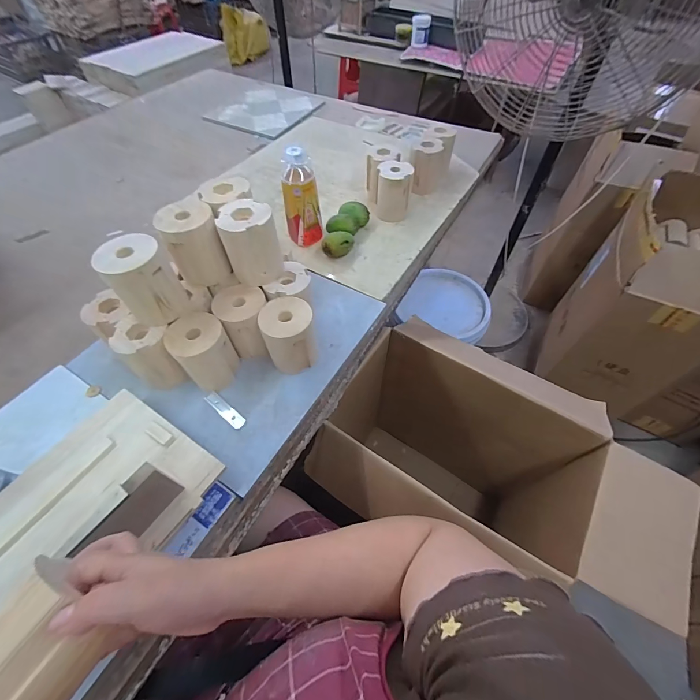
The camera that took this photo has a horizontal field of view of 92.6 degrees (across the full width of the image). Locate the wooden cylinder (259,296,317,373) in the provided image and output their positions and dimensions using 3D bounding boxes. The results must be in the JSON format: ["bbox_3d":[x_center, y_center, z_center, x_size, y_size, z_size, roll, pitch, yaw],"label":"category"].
[{"bbox_3d":[-0.095,-0.016,0.527,0.080,0.102,0.093,-19,59,-14],"label":"wooden cylinder"}]

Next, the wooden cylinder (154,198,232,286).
[{"bbox_3d":[-0.238,-0.161,0.515,0.077,0.105,0.074,-21,58,-14],"label":"wooden cylinder"}]

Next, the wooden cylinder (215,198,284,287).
[{"bbox_3d":[-0.147,-0.162,0.508,0.077,0.106,0.076,-13,56,-8],"label":"wooden cylinder"}]

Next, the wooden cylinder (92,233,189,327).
[{"bbox_3d":[-0.283,-0.094,0.461,0.080,0.100,0.076,-35,62,-22],"label":"wooden cylinder"}]

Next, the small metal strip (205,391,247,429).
[{"bbox_3d":[-0.191,0.093,0.513,0.076,0.004,0.021,34,62,19],"label":"small metal strip"}]

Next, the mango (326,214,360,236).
[{"bbox_3d":[-0.017,-0.264,0.733,0.072,0.047,0.040,10,57,5],"label":"mango"}]

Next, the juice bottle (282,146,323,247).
[{"bbox_3d":[-0.095,-0.297,0.669,0.070,0.186,0.057,-8,57,-7],"label":"juice bottle"}]

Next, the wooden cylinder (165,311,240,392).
[{"bbox_3d":[-0.221,0.005,0.511,0.079,0.099,0.089,-33,63,-21],"label":"wooden cylinder"}]

